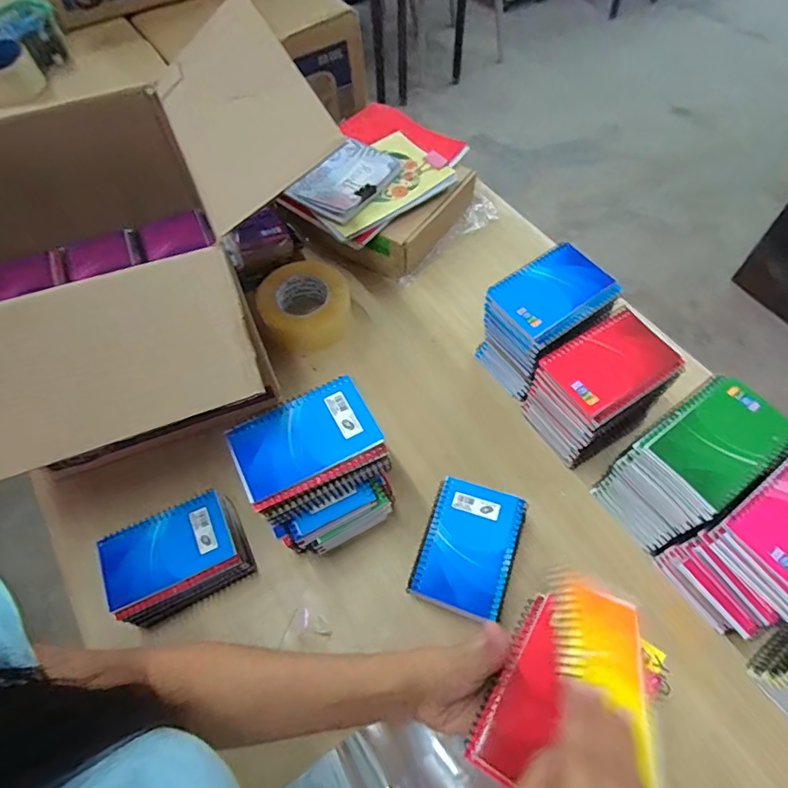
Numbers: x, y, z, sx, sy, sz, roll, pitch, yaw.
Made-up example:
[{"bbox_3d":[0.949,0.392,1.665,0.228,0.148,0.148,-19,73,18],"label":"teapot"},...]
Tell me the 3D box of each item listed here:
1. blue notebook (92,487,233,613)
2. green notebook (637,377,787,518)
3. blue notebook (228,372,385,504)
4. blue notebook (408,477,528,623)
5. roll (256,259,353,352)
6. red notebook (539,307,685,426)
[{"bbox_3d":[-0.247,0.168,0.561,0.132,0.011,0.082,-24,59,-12],"label":"blue notebook"},{"bbox_3d":[0.316,0.045,0.495,0.127,0.016,0.084,-31,61,-15],"label":"green notebook"},{"bbox_3d":[-0.085,0.040,0.483,0.132,0.011,0.080,-25,60,-12],"label":"blue notebook"},{"bbox_3d":[0.081,0.162,0.553,0.097,0.020,0.133,17,60,14],"label":"blue notebook"},{"bbox_3d":[-0.125,-0.126,0.751,0.121,0.067,0.124,-1,58,2],"label":"roll"},{"bbox_3d":[0.233,-0.034,0.553,0.129,0.015,0.088,-32,61,-16],"label":"red notebook"}]

